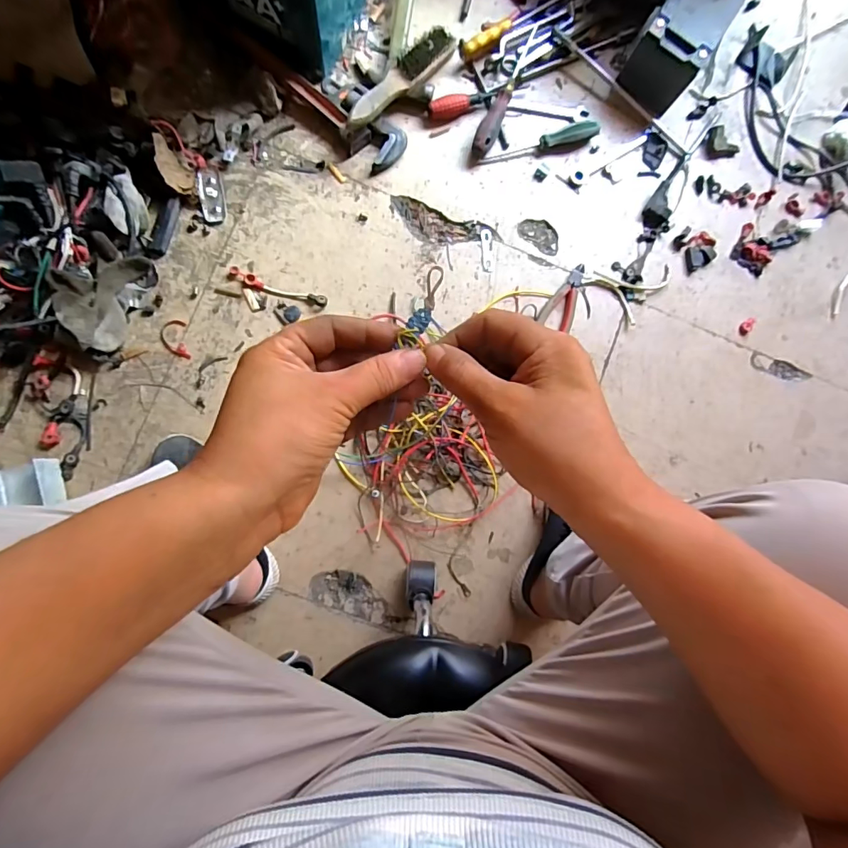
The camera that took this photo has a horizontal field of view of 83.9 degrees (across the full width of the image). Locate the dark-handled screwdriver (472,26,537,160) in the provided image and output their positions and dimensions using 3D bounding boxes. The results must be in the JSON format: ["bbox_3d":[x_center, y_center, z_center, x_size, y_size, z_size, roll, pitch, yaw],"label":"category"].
[{"bbox_3d":[0.121,-0.510,0.725,0.030,0.029,0.210,21,85,-3],"label":"dark-handled screwdriver"}]

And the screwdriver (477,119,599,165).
[{"bbox_3d":[0.176,-0.436,0.727,0.185,0.027,0.028,-15,87,-6],"label":"screwdriver"}]

